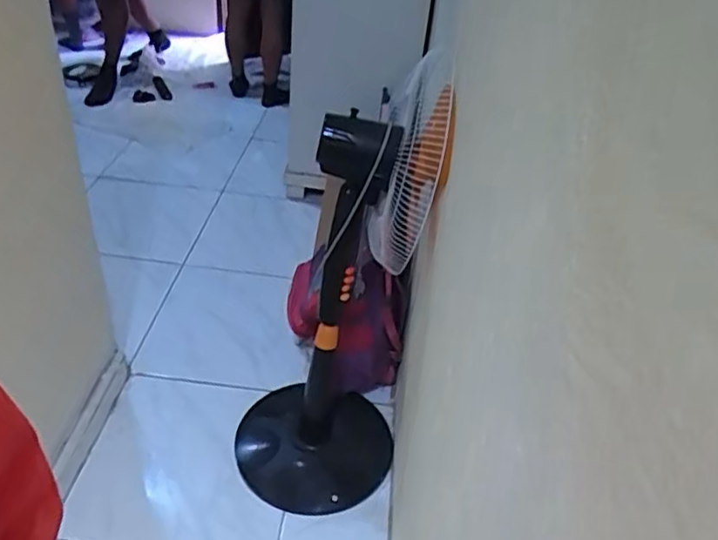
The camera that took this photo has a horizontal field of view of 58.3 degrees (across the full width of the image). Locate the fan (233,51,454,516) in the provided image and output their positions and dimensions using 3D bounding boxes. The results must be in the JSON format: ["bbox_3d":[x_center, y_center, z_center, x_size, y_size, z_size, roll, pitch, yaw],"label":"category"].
[{"bbox_3d":[-0.062,0.089,1.331,0.343,0.943,0.343,13,38,8],"label":"fan"}]

